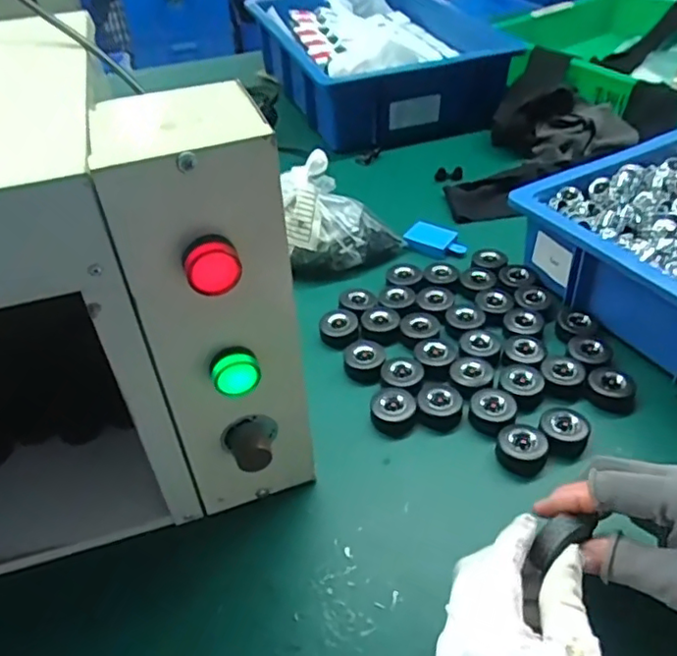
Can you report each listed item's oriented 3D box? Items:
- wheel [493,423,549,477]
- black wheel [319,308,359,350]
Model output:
[{"bbox_3d":[0.143,0.095,0.480,0.037,0.019,0.039,-3,43,2],"label":"wheel"},{"bbox_3d":[0.001,0.000,0.594,0.037,0.014,0.041,2,44,8],"label":"black wheel"}]

